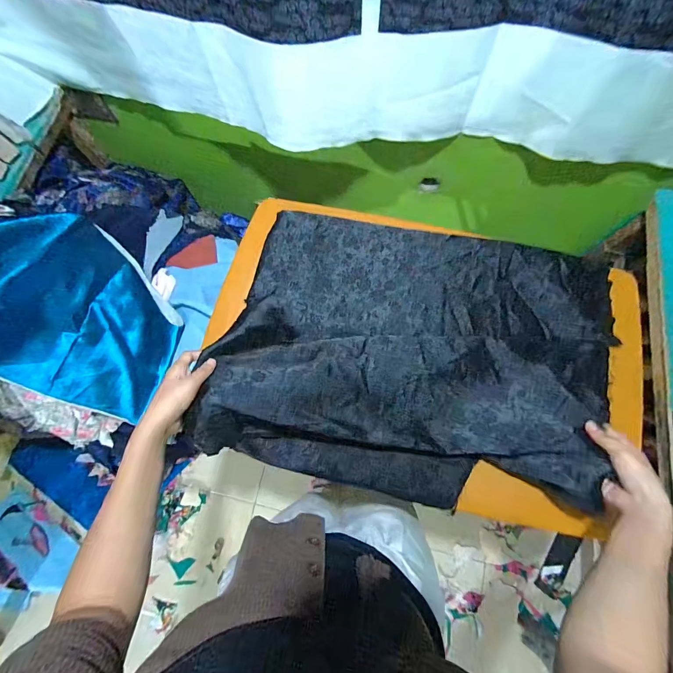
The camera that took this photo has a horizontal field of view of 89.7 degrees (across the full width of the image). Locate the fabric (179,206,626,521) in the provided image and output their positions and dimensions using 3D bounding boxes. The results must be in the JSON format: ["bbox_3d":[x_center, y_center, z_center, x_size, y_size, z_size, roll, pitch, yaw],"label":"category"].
[{"bbox_3d":[0.143,0.015,0.540,0.602,0.118,0.456,12,76,5],"label":"fabric"}]

